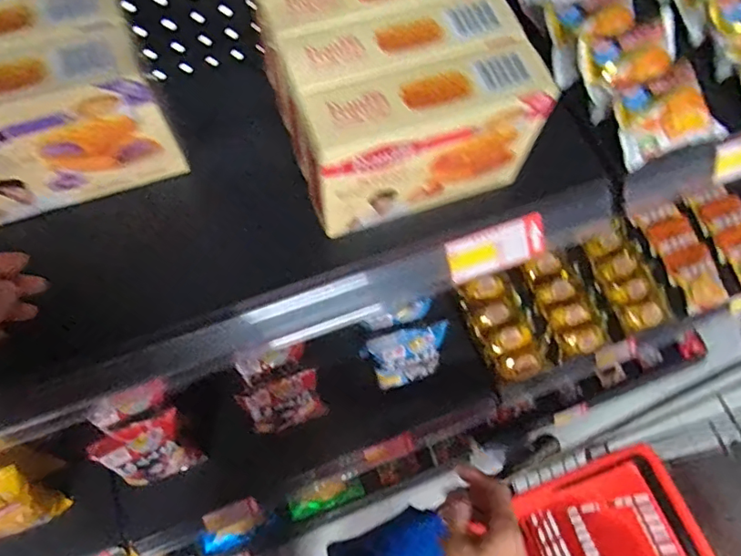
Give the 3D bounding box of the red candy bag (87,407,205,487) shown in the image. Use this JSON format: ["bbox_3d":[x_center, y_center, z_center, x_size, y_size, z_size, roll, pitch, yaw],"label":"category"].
[{"bbox_3d":[-0.349,0.282,0.837,0.127,0.142,0.033,-27,42,-16],"label":"red candy bag"}]

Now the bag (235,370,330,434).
[{"bbox_3d":[-0.144,0.205,0.879,0.123,0.129,0.035,-19,46,-8],"label":"bag"}]

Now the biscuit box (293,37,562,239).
[{"bbox_3d":[0.037,-0.104,0.412,0.182,0.114,0.053,-17,68,-8],"label":"biscuit box"}]

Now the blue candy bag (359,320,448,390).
[{"bbox_3d":[0.065,0.133,0.908,0.141,0.103,0.069,-18,68,-8],"label":"blue candy bag"}]

